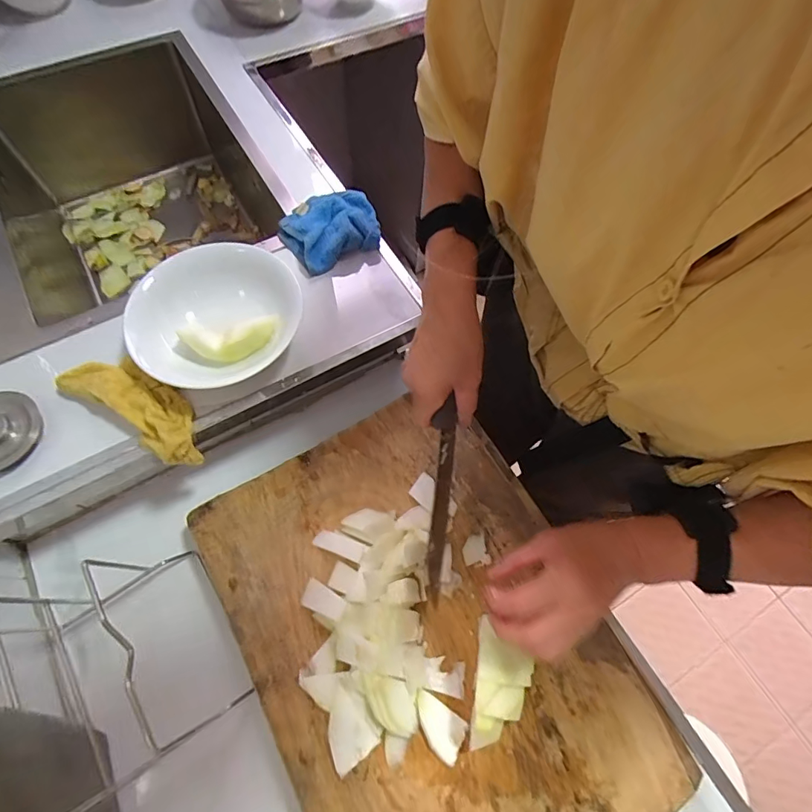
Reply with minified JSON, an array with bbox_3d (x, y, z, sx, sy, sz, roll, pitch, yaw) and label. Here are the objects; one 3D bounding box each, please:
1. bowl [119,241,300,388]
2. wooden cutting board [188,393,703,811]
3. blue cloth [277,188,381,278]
[{"bbox_3d":[-0.188,-0.088,0.469,0.168,0.060,0.154,1,66,-1],"label":"bowl"},{"bbox_3d":[0.020,0.212,0.422,0.310,0.037,0.438,-28,69,-14],"label":"wooden cutting board"},{"bbox_3d":[-0.088,-0.215,0.545,0.115,0.041,0.090,-25,69,-12],"label":"blue cloth"}]

